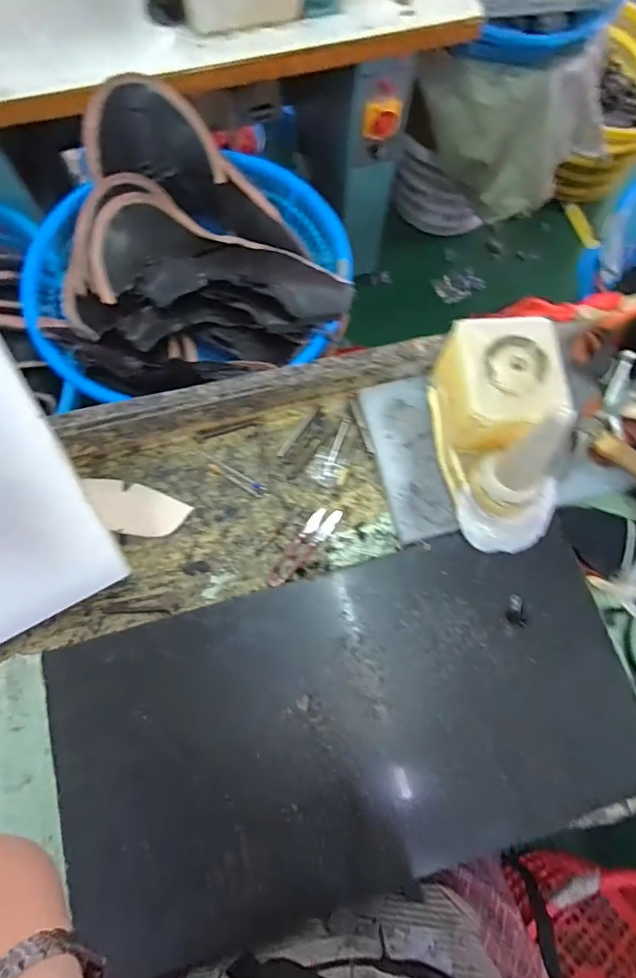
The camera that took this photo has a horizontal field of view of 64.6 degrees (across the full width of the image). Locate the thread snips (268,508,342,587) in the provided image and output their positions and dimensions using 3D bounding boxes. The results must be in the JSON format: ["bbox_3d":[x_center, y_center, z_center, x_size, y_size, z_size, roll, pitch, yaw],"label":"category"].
[{"bbox_3d":[-0.016,0.067,0.598,0.030,0.007,0.117,36,76,10],"label":"thread snips"}]

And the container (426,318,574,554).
[{"bbox_3d":[0.198,-0.061,0.525,0.106,0.172,0.222,-6,73,-2],"label":"container"}]

